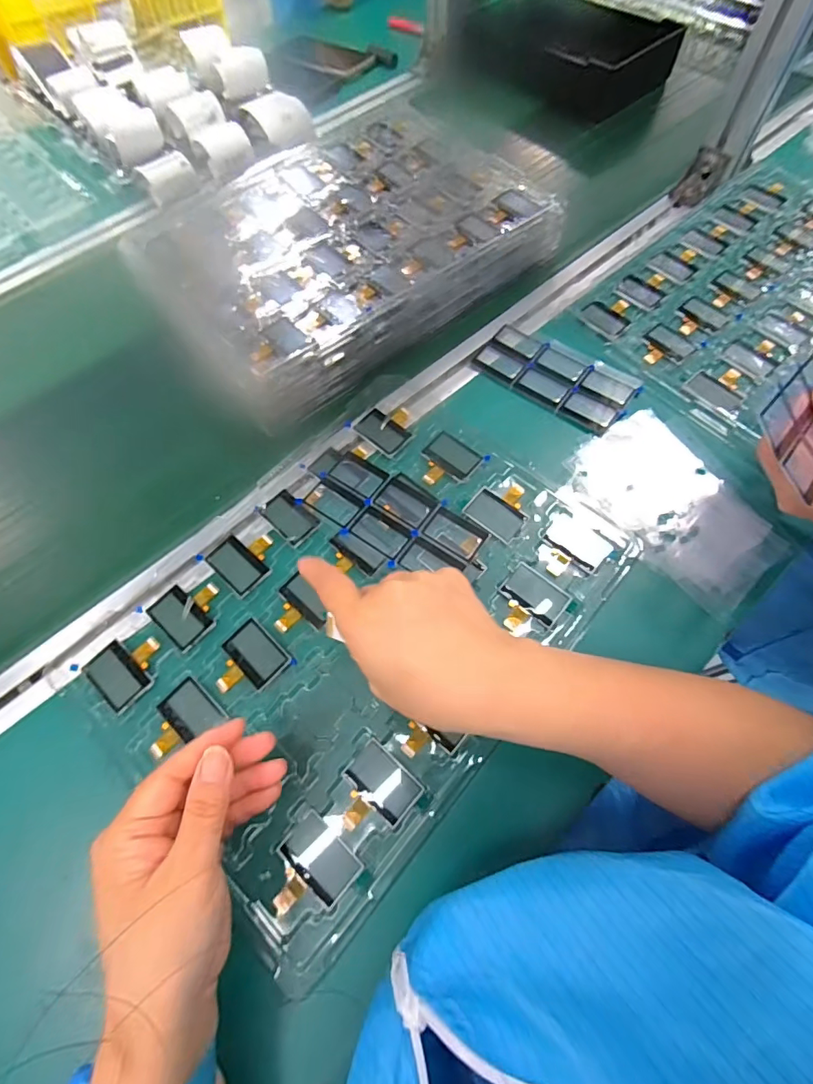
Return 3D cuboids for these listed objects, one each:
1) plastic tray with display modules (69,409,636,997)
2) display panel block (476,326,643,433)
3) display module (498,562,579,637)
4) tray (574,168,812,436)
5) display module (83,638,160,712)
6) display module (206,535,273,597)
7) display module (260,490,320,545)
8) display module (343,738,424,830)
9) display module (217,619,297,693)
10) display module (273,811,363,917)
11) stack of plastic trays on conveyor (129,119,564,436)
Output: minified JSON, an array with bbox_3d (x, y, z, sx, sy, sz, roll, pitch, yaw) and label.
[{"bbox_3d":[-0.030,0.050,0.357,0.249,0.010,0.351,39,73,18],"label":"plastic tray with display modules"},{"bbox_3d":[0.137,-0.153,0.449,0.141,0.005,0.067,31,71,16],"label":"display panel block"},{"bbox_3d":[0.093,0.046,0.356,0.051,0.004,0.048,38,73,18],"label":"display module"},{"bbox_3d":[0.371,-0.253,0.480,0.350,0.008,0.246,-37,69,-13],"label":"tray"},{"bbox_3d":[-0.201,0.089,0.345,0.044,0.004,0.046,35,72,17],"label":"display module"},{"bbox_3d":[-0.126,0.012,0.377,0.046,0.004,0.045,40,73,19],"label":"display module"},{"bbox_3d":[-0.095,-0.021,0.390,0.044,0.004,0.029,39,73,18],"label":"display module"},{"bbox_3d":[-0.021,0.160,0.306,0.046,0.004,0.046,38,73,18],"label":"display module"},{"bbox_3d":[-0.113,0.086,0.342,0.047,0.004,0.046,38,73,18],"label":"display module"},{"bbox_3d":[-0.058,0.198,0.290,0.044,0.004,0.050,38,73,18],"label":"display module"},{"bbox_3d":[-0.069,-0.299,0.493,0.380,0.058,0.278,-39,69,-14],"label":"stack of plastic trays on conveyor"}]

